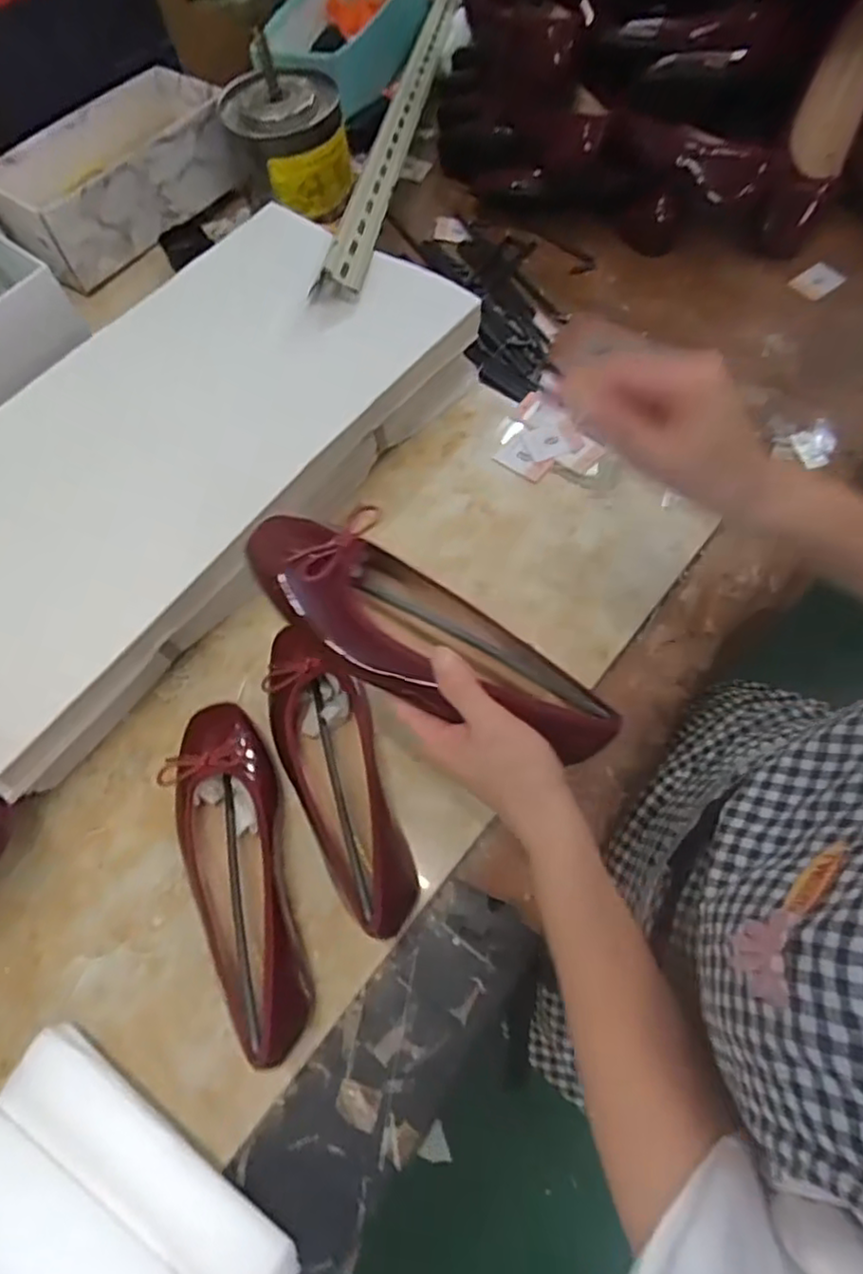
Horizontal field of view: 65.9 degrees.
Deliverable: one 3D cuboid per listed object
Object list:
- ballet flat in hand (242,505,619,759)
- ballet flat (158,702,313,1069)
[{"bbox_3d":[-0.001,-0.006,0.395,0.233,0.051,0.079,28,70,4],"label":"ballet flat in hand"},{"bbox_3d":[-0.142,0.157,0.461,0.080,0.061,0.243,-14,67,-4],"label":"ballet flat"}]

